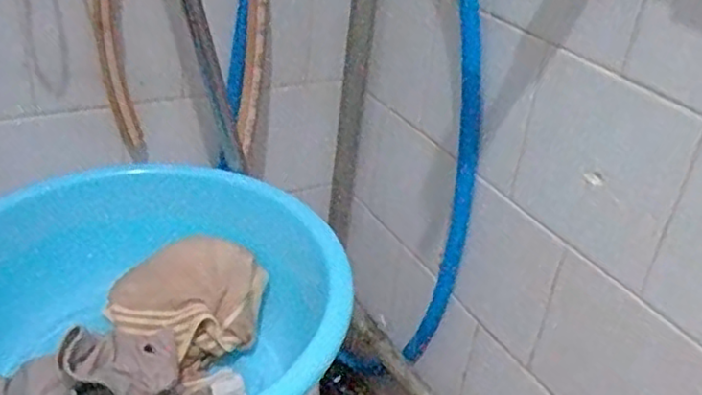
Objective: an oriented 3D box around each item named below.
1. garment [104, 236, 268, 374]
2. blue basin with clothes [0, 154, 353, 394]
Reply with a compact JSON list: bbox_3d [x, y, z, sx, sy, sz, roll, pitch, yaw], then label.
[{"bbox_3d":[-0.145,0.089,0.598,0.128,0.049,0.115,5,32,0],"label":"garment"},{"bbox_3d":[-0.167,0.096,0.547,0.326,0.099,0.332,8,32,3],"label":"blue basin with clothes"}]

